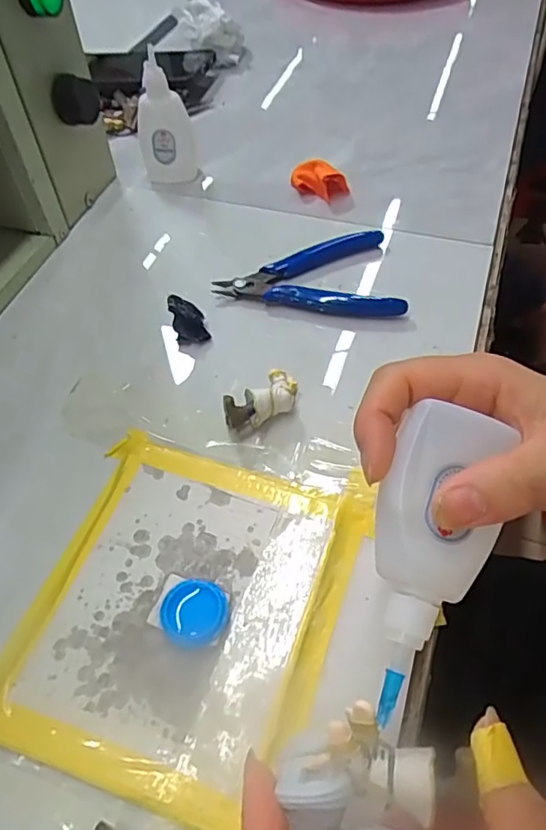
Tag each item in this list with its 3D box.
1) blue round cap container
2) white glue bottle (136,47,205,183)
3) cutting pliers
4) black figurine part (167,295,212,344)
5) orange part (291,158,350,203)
[{"bbox_3d":[-0.034,0.087,0.253,0.030,0.007,0.029,-1,53,2],"label":"blue round cap container"},{"bbox_3d":[-0.084,-0.225,0.442,0.042,0.087,0.025,-14,54,-8],"label":"white glue bottle"},{"bbox_3d":[0.027,-0.099,0.388,0.121,0.014,0.078,6,54,7],"label":"cutting pliers"},{"bbox_3d":[-0.053,-0.059,0.359,0.020,0.023,0.026,-13,54,-7],"label":"black figurine part"},{"bbox_3d":[0.036,-0.183,0.445,0.044,0.023,0.019,17,56,15],"label":"orange part"}]

